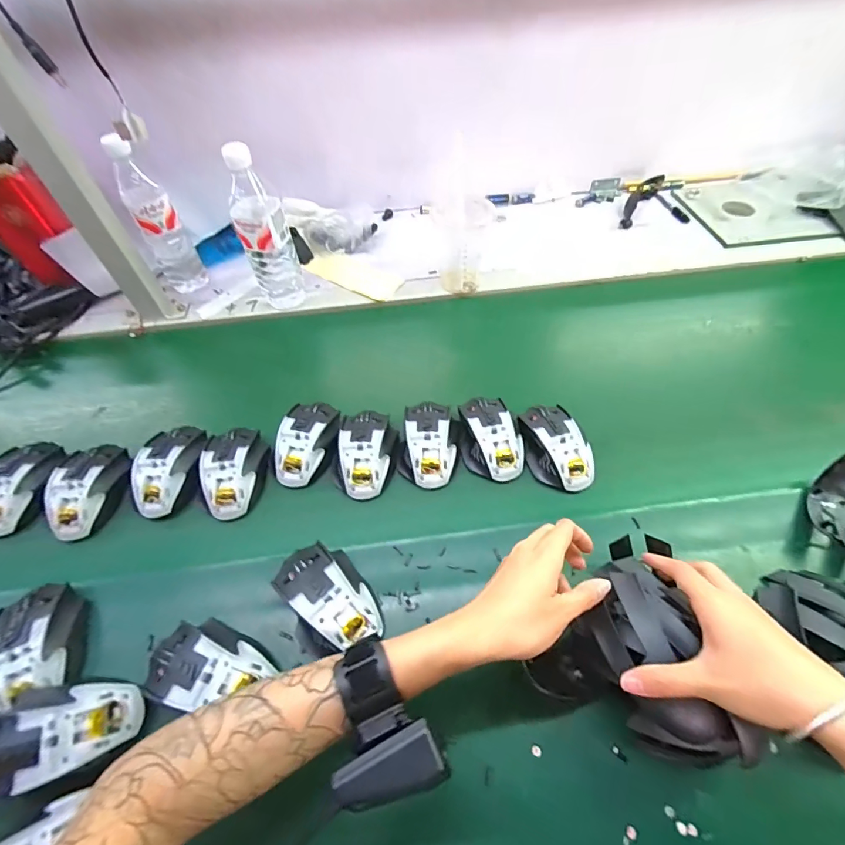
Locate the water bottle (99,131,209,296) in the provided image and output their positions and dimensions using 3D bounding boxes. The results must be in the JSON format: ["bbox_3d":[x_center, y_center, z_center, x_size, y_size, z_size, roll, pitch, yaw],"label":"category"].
[{"bbox_3d":[-0.408,-0.302,0.651,0.069,0.218,0.058,-28,58,-18],"label":"water bottle"}]

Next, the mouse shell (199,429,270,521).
[{"bbox_3d":[-0.220,0.054,0.505,0.065,0.039,0.110,-11,54,-6],"label":"mouse shell"}]

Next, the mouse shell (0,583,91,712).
[{"bbox_3d":[-0.355,0.200,0.391,0.078,0.037,0.103,-22,56,-14],"label":"mouse shell"}]

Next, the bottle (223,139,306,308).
[{"bbox_3d":[-0.225,-0.269,0.608,0.068,0.219,0.061,-24,57,-15],"label":"bottle"}]

